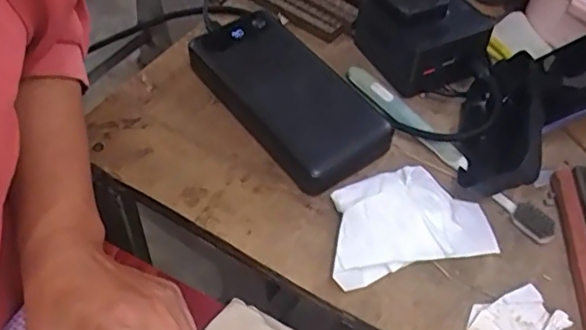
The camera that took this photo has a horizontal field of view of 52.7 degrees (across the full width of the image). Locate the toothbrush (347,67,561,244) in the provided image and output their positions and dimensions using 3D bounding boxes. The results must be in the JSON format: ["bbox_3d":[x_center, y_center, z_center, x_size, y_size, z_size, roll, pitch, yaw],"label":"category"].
[{"bbox_3d":[0.100,-0.012,0.403,0.020,0.012,0.181,-32,59,-22],"label":"toothbrush"}]

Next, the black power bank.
[{"bbox_3d":[-0.004,-0.051,0.416,0.072,0.023,0.151,-31,58,-21],"label":"black power bank"}]

